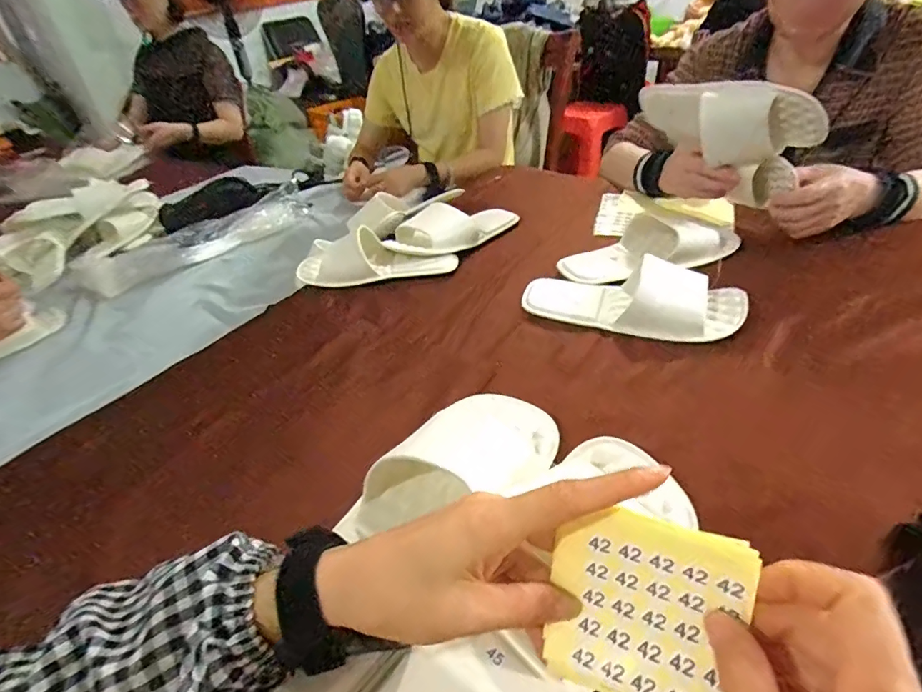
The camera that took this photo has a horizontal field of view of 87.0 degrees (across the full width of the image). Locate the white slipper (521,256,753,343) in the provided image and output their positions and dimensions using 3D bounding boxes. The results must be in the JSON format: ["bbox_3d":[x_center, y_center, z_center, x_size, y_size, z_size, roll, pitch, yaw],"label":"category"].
[{"bbox_3d":[0.193,-0.062,0.558,0.242,0.052,0.100,13,42,23],"label":"white slipper"}]

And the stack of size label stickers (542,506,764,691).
[{"bbox_3d":[0.084,0.123,0.227,0.083,0.086,0.007,8,1,30],"label":"stack of size label stickers"}]

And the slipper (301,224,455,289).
[{"bbox_3d":[-0.120,-0.128,0.685,0.219,0.055,0.083,-11,38,-6],"label":"slipper"}]

